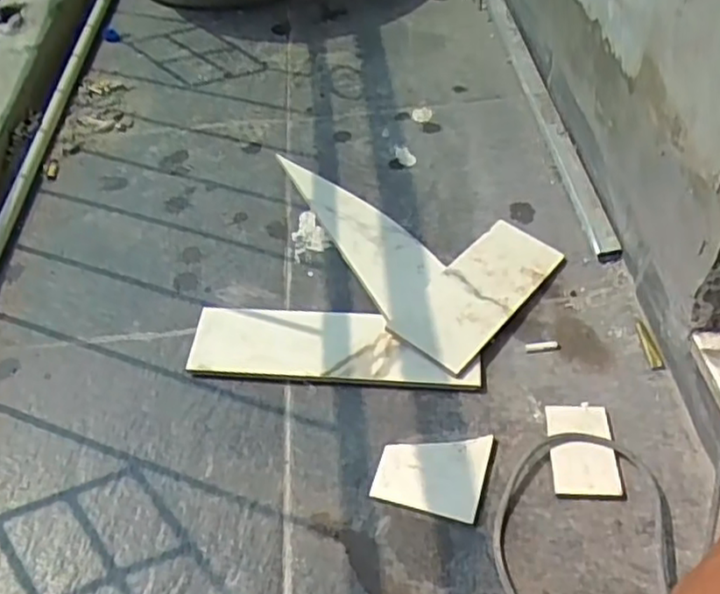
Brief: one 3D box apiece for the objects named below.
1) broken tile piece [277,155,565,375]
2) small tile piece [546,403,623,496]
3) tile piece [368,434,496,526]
[{"bbox_3d":[0.023,-0.073,0.818,0.386,0.024,0.207,31,58,28],"label":"broken tile piece"},{"bbox_3d":[0.206,0.140,0.629,0.058,0.009,0.092,0,49,5],"label":"small tile piece"},{"bbox_3d":[0.068,0.157,0.622,0.095,0.012,0.082,10,51,14],"label":"tile piece"}]

